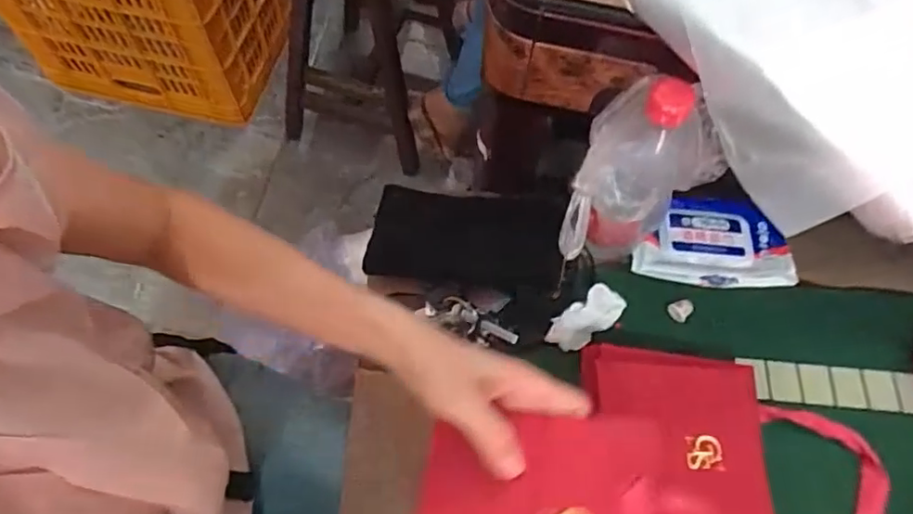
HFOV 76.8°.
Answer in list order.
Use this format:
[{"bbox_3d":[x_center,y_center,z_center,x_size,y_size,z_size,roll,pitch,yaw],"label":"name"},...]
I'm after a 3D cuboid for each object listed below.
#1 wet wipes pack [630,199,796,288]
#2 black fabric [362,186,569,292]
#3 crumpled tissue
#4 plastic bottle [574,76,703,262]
[{"bbox_3d":[0.269,-0.015,0.604,0.163,0.023,0.095,6,65,-1],"label":"wet wipes pack"},{"bbox_3d":[0.009,-0.019,0.613,0.198,0.037,0.102,6,65,0],"label":"black fabric"},{"bbox_3d":[0.124,0.060,0.554,0.078,0.020,0.036,-40,69,16],"label":"crumpled tissue"},{"bbox_3d":[0.150,-0.063,0.511,0.091,0.209,0.071,20,65,6],"label":"plastic bottle"}]

